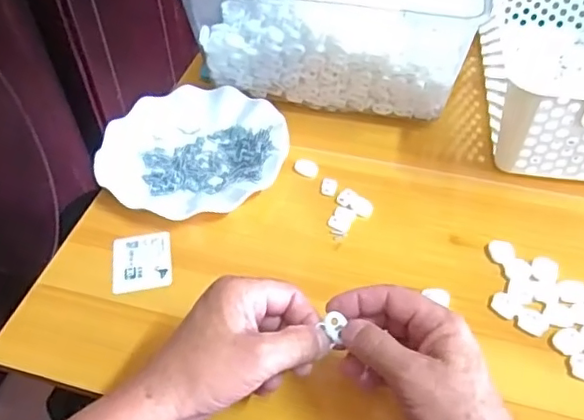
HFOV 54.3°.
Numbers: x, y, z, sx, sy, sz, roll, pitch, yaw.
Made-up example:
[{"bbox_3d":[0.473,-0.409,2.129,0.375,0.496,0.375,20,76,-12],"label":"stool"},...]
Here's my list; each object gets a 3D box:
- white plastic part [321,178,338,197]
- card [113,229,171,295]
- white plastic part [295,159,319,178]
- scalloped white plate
[{"bbox_3d":[0.036,-0.023,0.549,0.016,0.004,0.022,9,49,9],"label":"white plastic part"},{"bbox_3d":[-0.132,0.045,0.500,0.050,0.004,0.059,-8,52,-7],"label":"card"},{"bbox_3d":[0.015,-0.042,0.565,0.024,0.006,0.017,31,56,26],"label":"white plastic part"},{"bbox_3d":[-0.101,-0.061,0.576,0.181,0.024,0.171,0,48,1],"label":"scalloped white plate"}]

